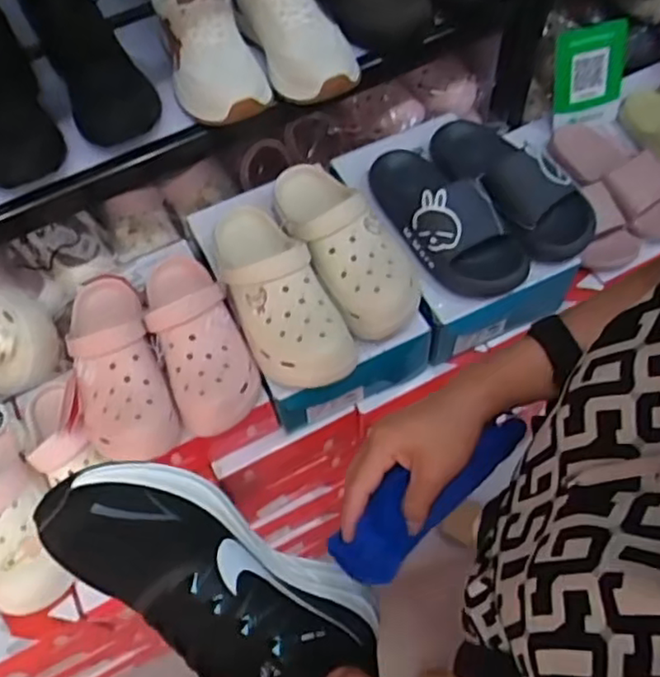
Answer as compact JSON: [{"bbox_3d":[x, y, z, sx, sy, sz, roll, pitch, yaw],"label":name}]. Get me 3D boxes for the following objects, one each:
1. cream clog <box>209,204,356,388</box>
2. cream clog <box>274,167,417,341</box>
[{"bbox_3d":[-0.068,-0.055,0.786,0.105,0.110,0.274,-26,61,-11],"label":"cream clog"},{"bbox_3d":[0.012,-0.120,0.796,0.096,0.082,0.261,-25,61,-11],"label":"cream clog"}]

